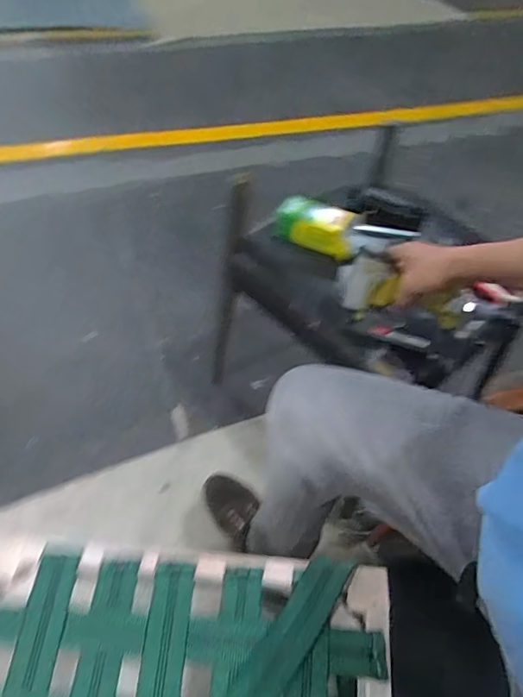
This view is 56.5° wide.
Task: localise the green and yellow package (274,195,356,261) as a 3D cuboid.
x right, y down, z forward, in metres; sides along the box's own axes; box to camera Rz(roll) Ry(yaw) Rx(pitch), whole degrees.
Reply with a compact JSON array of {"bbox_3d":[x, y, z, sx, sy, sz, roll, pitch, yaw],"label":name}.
[{"bbox_3d":[0.100,-0.228,0.917,0.142,0.066,0.079,11,46,8],"label":"green and yellow package"}]

